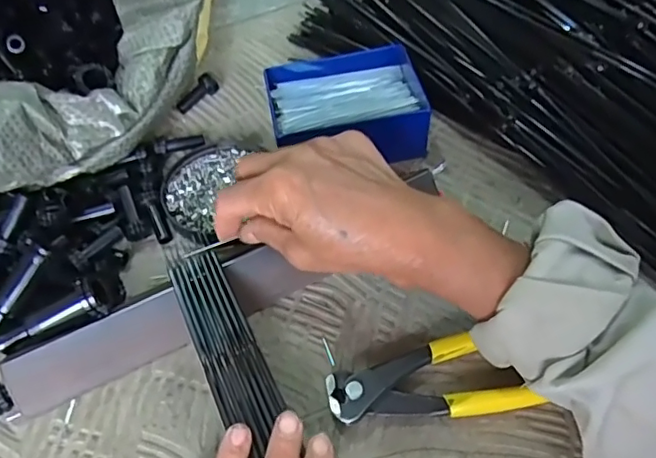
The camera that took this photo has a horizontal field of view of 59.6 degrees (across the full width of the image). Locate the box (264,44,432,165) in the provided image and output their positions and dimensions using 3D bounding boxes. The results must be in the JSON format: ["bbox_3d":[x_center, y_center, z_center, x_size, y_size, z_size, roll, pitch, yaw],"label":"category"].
[{"bbox_3d":[0.013,-0.088,0.427,0.109,0.044,0.088,-10,53,-3],"label":"box"}]

